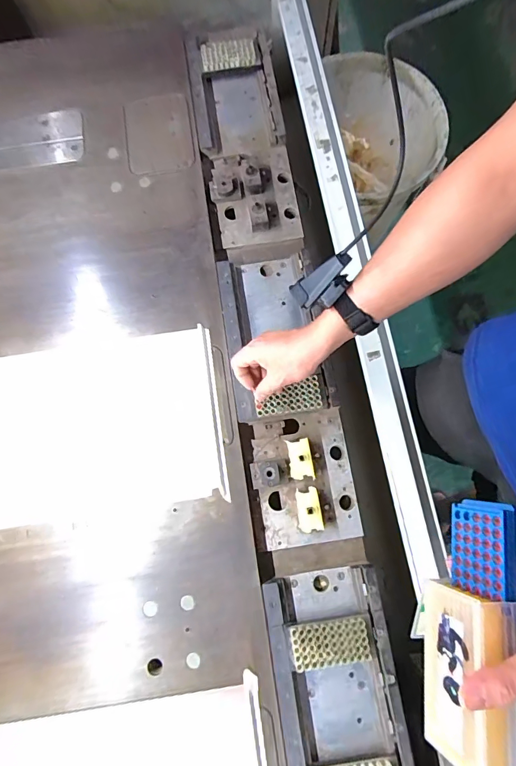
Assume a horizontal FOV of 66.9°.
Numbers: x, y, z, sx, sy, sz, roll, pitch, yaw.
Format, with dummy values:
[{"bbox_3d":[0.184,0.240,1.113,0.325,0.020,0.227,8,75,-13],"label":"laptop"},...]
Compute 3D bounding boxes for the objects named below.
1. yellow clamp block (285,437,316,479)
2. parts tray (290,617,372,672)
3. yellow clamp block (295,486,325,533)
[{"bbox_3d":[0.064,0.116,0.591,0.034,0.031,0.059,-10,76,-1],"label":"yellow clamp block"},{"bbox_3d":[0.096,0.347,0.521,0.100,0.021,0.050,-10,76,-1],"label":"parts tray"},{"bbox_3d":[0.074,0.186,0.575,0.035,0.033,0.060,-9,76,-1],"label":"yellow clamp block"}]

